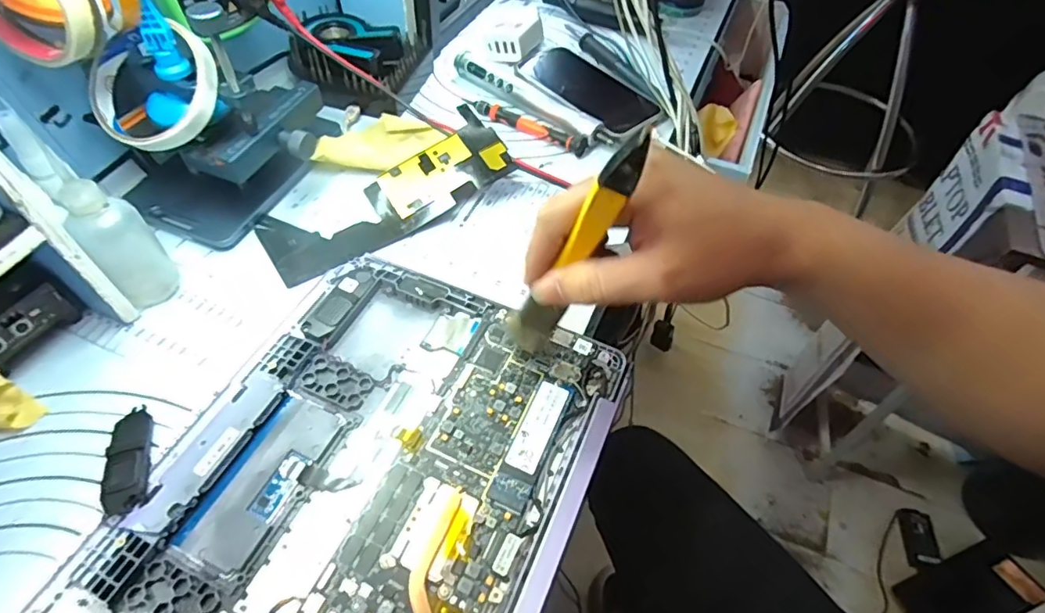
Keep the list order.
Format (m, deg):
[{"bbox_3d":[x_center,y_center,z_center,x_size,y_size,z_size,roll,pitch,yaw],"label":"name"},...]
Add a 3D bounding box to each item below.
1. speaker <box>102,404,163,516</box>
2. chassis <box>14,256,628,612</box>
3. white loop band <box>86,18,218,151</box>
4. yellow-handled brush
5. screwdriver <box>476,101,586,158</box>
[{"bbox_3d":[-0.218,0.083,0.299,0.024,0.010,0.063,-21,58,-18],"label":"speaker"},{"bbox_3d":[-0.092,0.116,0.285,0.214,0.010,0.320,23,56,13],"label":"chassis"},{"bbox_3d":[-0.239,-0.142,0.350,0.086,0.015,0.079,0,87,11],"label":"white loop band"},{"bbox_3d":[0.024,-0.024,0.271,0.022,0.172,0.021,38,59,7],"label":"yellow-handled brush"},{"bbox_3d":[0.006,-0.166,0.499,0.115,0.011,0.017,25,56,14],"label":"screwdriver"}]

